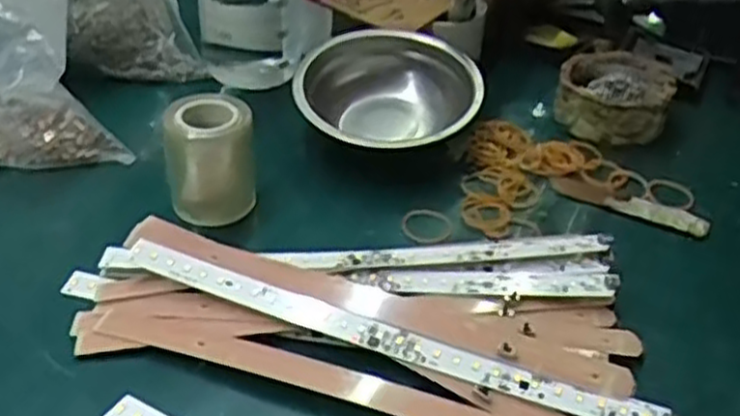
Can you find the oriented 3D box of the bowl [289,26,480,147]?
[{"bbox_3d":[0.013,-0.069,0.549,0.128,0.059,0.123,5,37,3],"label":"bowl"}]

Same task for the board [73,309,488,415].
[{"bbox_3d":[-0.009,0.087,0.372,0.294,0.007,0.019,13,50,13],"label":"board"}]

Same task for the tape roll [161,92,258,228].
[{"bbox_3d":[-0.096,-0.028,0.470,0.051,0.066,0.051,2,37,-1],"label":"tape roll"}]

